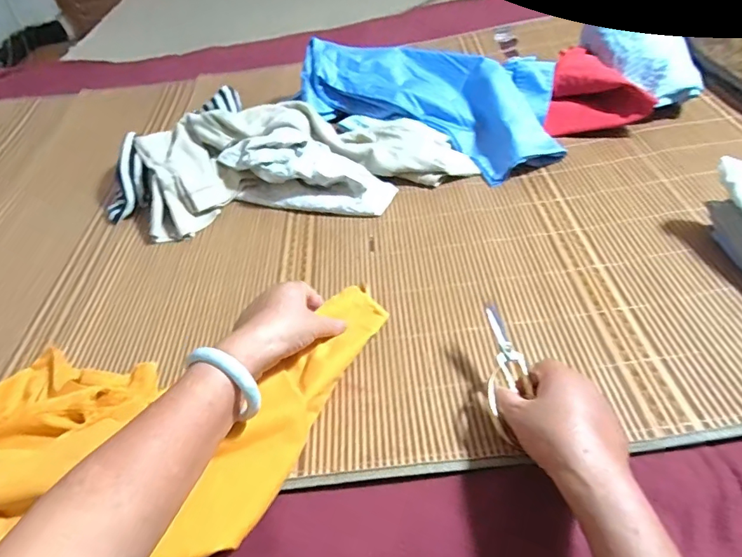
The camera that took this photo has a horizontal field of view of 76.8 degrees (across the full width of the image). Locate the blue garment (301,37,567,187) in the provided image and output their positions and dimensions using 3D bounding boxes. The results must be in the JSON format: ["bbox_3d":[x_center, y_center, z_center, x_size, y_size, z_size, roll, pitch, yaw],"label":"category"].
[{"bbox_3d":[0.113,-0.324,0.827,0.473,0.103,0.225,26,55,30],"label":"blue garment"}]

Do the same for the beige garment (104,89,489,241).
[{"bbox_3d":[-0.134,-0.206,0.757,0.564,0.083,0.284,-6,46,1],"label":"beige garment"}]

